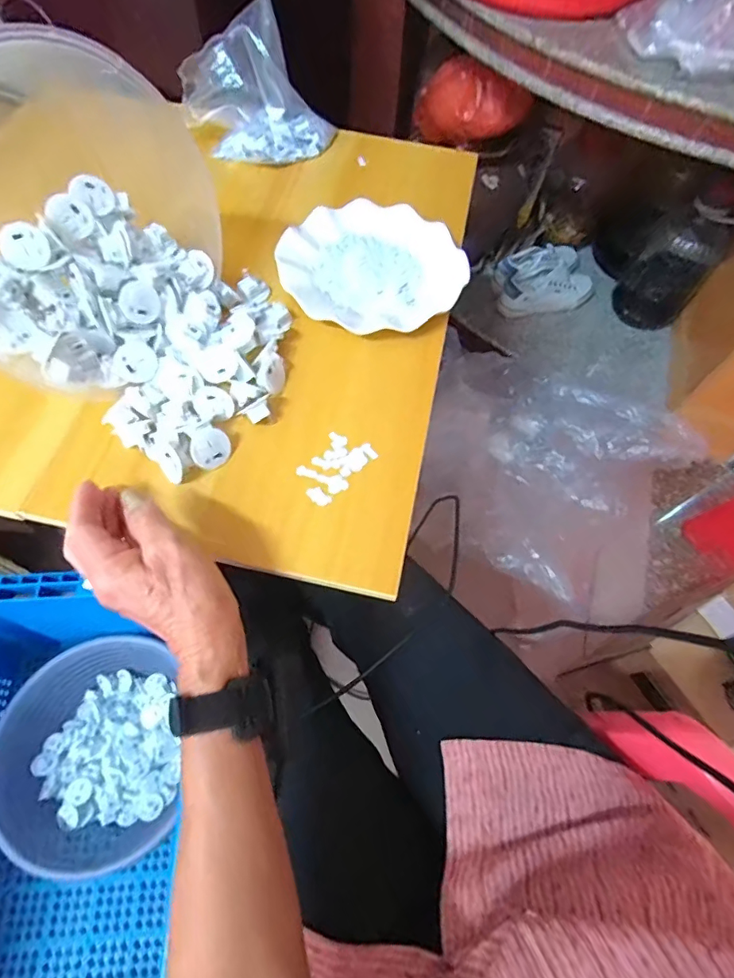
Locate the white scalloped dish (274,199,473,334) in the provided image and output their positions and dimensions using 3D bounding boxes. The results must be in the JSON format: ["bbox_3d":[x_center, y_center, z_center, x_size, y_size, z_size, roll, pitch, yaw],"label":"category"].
[{"bbox_3d":[0.009,-0.230,0.505,0.181,0.028,0.171,2,62,-3],"label":"white scalloped dish"}]

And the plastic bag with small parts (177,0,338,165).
[{"bbox_3d":[-0.127,-0.460,0.565,0.153,0.102,0.116,-29,68,-17],"label":"plastic bag with small parts"}]

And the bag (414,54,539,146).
[{"bbox_3d":[0.189,-0.735,0.941,0.227,0.116,0.073,34,65,13],"label":"bag"}]

